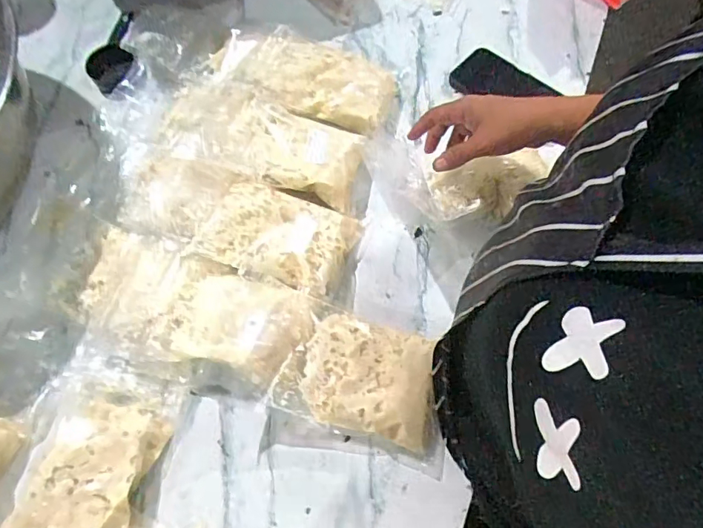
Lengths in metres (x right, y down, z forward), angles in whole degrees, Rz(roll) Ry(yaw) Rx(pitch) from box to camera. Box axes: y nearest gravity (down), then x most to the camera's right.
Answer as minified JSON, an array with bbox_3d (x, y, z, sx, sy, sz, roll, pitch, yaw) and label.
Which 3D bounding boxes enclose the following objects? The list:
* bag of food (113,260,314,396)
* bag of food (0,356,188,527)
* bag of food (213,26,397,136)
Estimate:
[{"bbox_3d":[-0.153,0.074,0.559,0.202,0.043,0.136,17,68,12],"label":"bag of food"},{"bbox_3d":[-0.284,0.200,0.521,0.159,0.038,0.195,8,66,8],"label":"bag of food"},{"bbox_3d":[-0.072,-0.266,0.678,0.266,0.040,0.126,14,67,10],"label":"bag of food"}]

